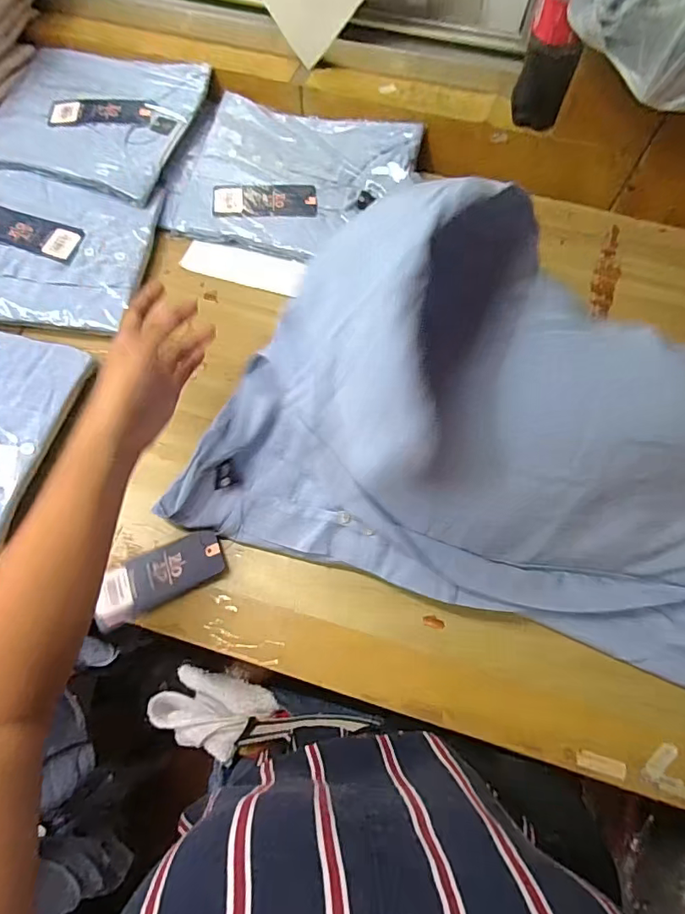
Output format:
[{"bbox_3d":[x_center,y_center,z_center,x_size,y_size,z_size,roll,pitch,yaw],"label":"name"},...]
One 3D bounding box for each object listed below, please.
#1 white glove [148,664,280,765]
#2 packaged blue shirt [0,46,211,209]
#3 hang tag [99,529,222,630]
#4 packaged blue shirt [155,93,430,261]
[{"bbox_3d":[-0.128,0.257,0.493,0.125,0.045,0.069,6,44,31],"label":"white glove"},{"bbox_3d":[-0.310,-0.413,0.595,0.253,0.020,0.203,11,69,4],"label":"packaged blue shirt"},{"bbox_3d":[-0.163,0.105,0.438,0.115,0.008,0.048,-28,66,-8],"label":"hang tag"},{"bbox_3d":[-0.060,-0.338,0.592,0.280,0.037,0.210,14,69,5],"label":"packaged blue shirt"}]

